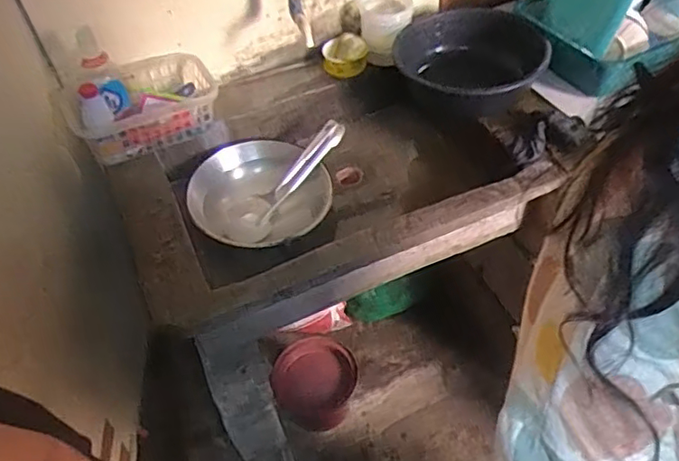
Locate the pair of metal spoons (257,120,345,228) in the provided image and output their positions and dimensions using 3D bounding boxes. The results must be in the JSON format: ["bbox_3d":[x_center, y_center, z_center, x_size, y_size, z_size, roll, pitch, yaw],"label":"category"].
[{"bbox_3d":[-0.089,-0.124,1.203,0.058,0.037,0.291,30,72,27],"label":"pair of metal spoons"}]

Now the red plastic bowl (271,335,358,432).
[{"bbox_3d":[-0.048,0.415,1.471,0.222,0.200,0.202,-2,48,2],"label":"red plastic bowl"}]

